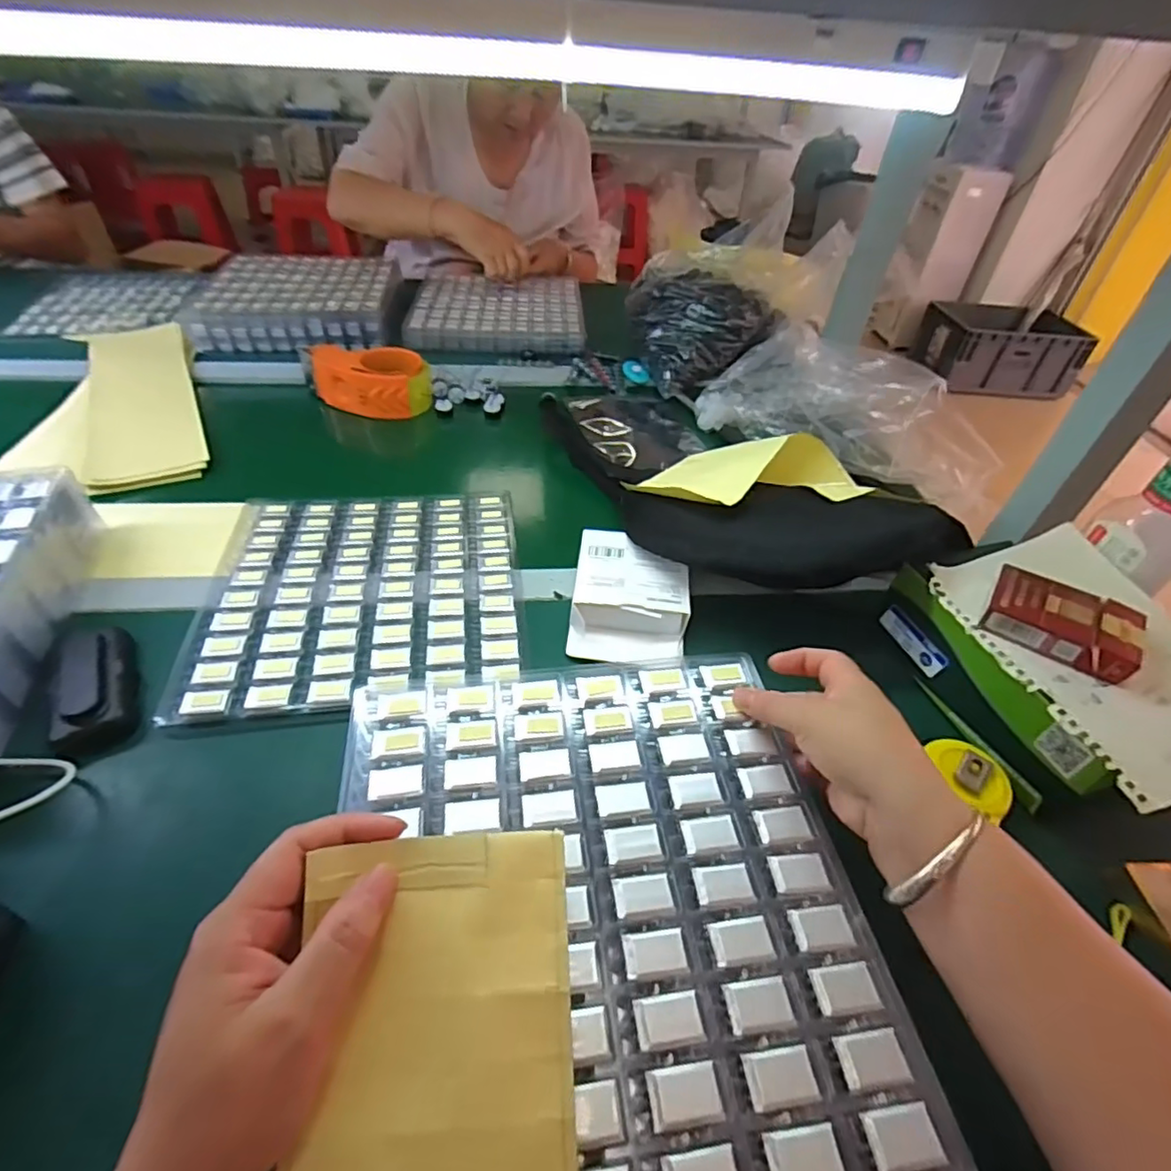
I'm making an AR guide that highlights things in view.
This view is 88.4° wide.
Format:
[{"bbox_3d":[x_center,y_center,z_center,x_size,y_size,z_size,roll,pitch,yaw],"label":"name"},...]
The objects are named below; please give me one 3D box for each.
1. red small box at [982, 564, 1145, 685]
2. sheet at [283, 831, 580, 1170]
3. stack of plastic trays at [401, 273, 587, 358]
[{"bbox_3d":[0.336,0.027,0.427,0.088,0.030,0.056,26,47,21],"label":"red small box"},{"bbox_3d":[-0.058,0.212,0.231,0.106,0.026,0.210,-2,72,-4],"label":"sheet"},{"bbox_3d":[-0.139,-0.449,0.983,0.263,0.031,0.265,1,43,-4],"label":"stack of plastic trays"}]

